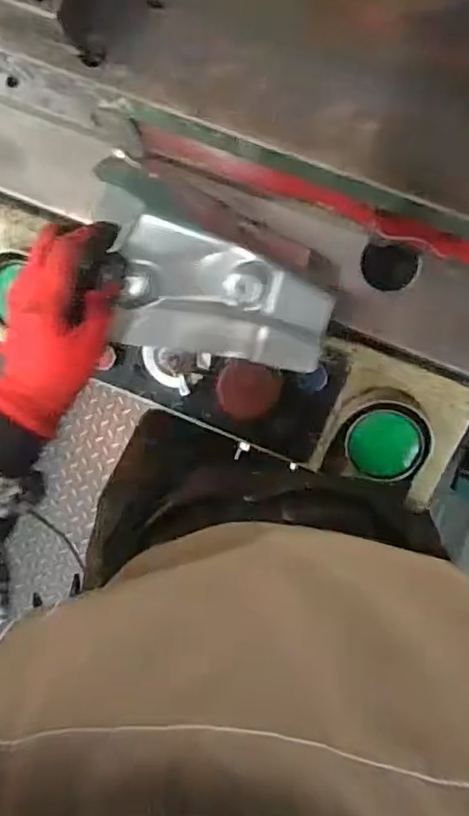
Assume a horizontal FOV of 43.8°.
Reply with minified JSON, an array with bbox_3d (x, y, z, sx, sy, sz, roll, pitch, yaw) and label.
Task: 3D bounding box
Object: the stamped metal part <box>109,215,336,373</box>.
[{"bbox_3d":[-0.004,-0.081,0.446,0.162,0.016,0.087,7,108,-20],"label":"stamped metal part"}]

